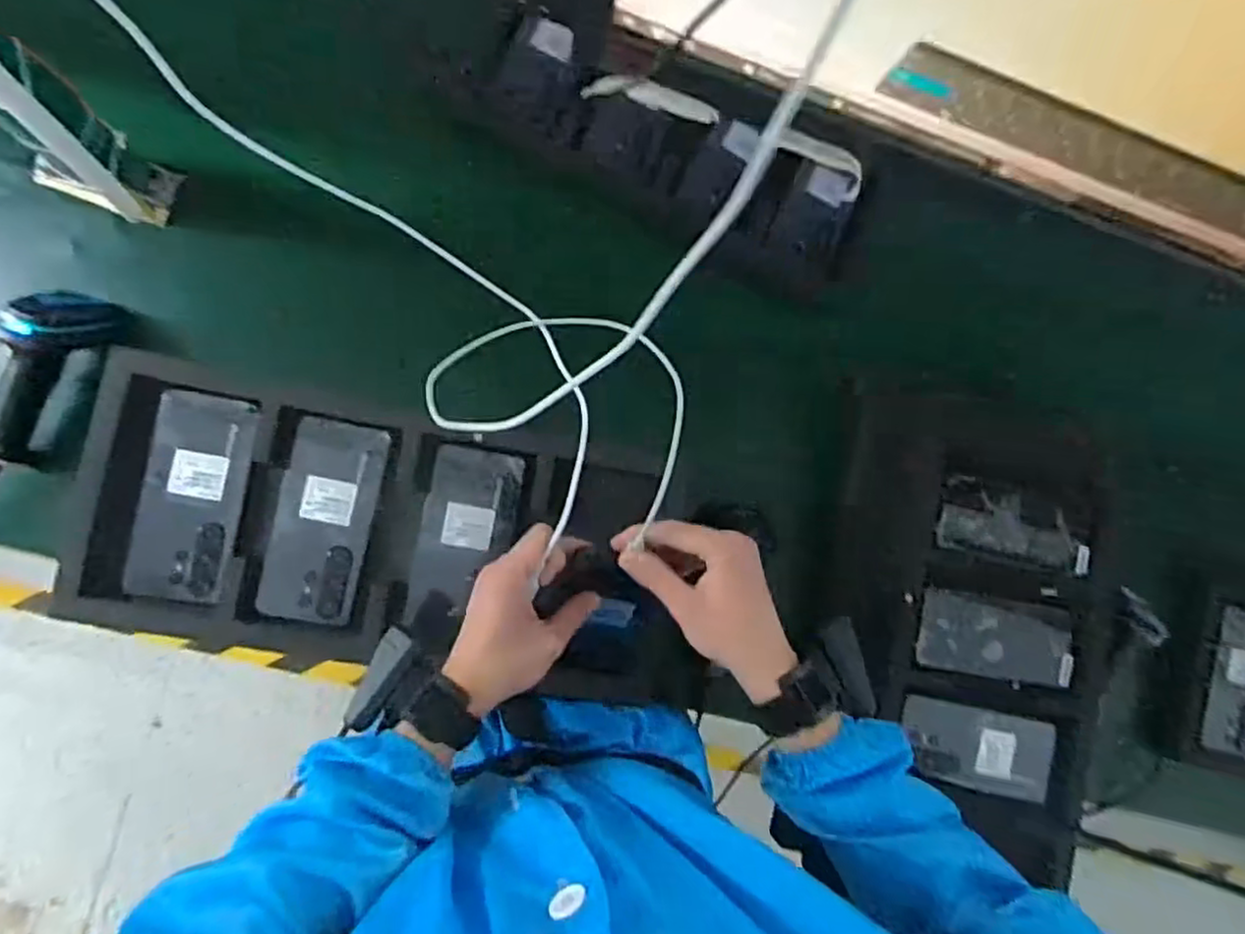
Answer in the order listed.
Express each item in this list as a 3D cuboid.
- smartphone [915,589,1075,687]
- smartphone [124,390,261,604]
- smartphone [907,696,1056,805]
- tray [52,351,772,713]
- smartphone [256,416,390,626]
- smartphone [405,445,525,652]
[{"bbox_3d":[0.356,0.163,0.669,0.159,0.005,0.073,10,86,-7],"label":"smartphone"},{"bbox_3d":[-0.353,0.025,0.577,0.075,0.007,0.166,10,86,-7],"label":"smartphone"},{"bbox_3d":[0.332,0.262,0.653,0.147,0.012,0.072,14,86,-7],"label":"smartphone"},{"bbox_3d":[-0.165,0.067,0.603,0.536,0.036,0.213,13,86,-7],"label":"tray"},{"bbox_3d":[-0.251,0.045,0.592,0.075,0.005,0.166,12,86,-7],"label":"smartphone"},{"bbox_3d":[-0.137,0.071,0.614,0.078,0.014,0.171,9,86,-7],"label":"smartphone"}]

